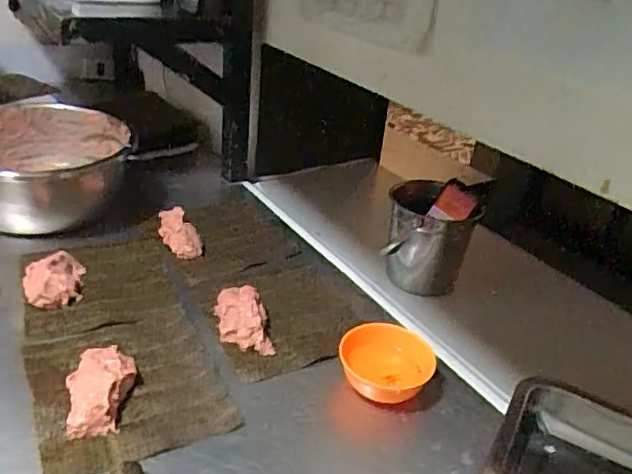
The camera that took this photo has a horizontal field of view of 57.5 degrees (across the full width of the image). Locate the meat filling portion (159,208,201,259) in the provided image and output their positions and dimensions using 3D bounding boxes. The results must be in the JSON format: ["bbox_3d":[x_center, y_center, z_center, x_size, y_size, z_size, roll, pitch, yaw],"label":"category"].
[{"bbox_3d":[-0.217,-0.007,0.896,0.048,0.034,0.119,-10,34,-27],"label":"meat filling portion"}]

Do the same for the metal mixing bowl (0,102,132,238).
[{"bbox_3d":[-0.445,-0.110,0.931,0.279,0.125,0.293,-9,32,-26],"label":"metal mixing bowl"}]

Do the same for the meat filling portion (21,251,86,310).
[{"bbox_3d":[-0.346,0.056,0.761,0.069,0.034,0.108,-3,31,-16],"label":"meat filling portion"}]

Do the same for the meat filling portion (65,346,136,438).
[{"bbox_3d":[-0.224,0.158,0.602,0.063,0.027,0.111,-1,31,-14],"label":"meat filling portion"}]

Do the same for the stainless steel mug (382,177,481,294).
[{"bbox_3d":[0.164,0.003,0.853,0.126,0.134,0.102,13,30,10],"label":"stainless steel mug"}]

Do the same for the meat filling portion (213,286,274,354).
[{"bbox_3d":[-0.097,0.098,0.729,0.059,0.036,0.126,-4,32,-19],"label":"meat filling portion"}]

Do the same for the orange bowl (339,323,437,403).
[{"bbox_3d":[0.080,0.151,0.653,0.109,0.055,0.098,9,30,3],"label":"orange bowl"}]

